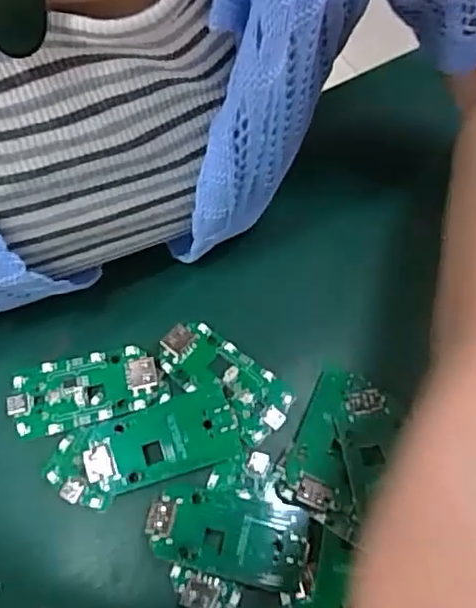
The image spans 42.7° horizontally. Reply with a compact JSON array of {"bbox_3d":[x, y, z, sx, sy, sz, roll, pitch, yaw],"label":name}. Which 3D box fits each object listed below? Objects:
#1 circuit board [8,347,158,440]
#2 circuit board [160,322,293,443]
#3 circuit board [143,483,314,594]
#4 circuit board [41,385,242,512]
[{"bbox_3d":[-0.067,0.037,0.263,0.062,0.005,0.030,-12,67,-5],"label":"circuit board"},{"bbox_3d":[-0.006,0.032,0.269,0.062,0.004,0.030,36,71,14],"label":"circuit board"},{"bbox_3d":[-0.004,0.090,0.243,0.062,0.007,0.034,10,67,4],"label":"circuit board"},{"bbox_3d":[-0.039,0.060,0.253,0.077,0.005,0.032,-19,68,-8],"label":"circuit board"}]

